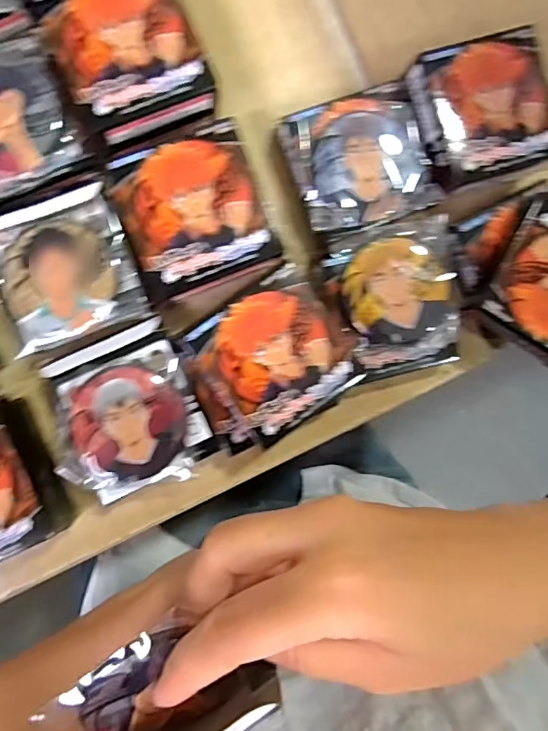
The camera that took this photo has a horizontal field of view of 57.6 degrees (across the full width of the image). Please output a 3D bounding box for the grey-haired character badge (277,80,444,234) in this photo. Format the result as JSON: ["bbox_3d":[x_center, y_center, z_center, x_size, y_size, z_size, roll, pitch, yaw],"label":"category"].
[{"bbox_3d":[0.046,-0.110,0.263,0.069,0.015,0.070,-17,86,0],"label":"grey-haired character badge"}]

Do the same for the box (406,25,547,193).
[{"bbox_3d":[0.112,-0.135,0.261,0.067,0.022,0.070,-17,91,-7],"label":"box"}]

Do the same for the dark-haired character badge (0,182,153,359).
[{"bbox_3d":[-0.103,-0.049,0.244,0.064,0.013,0.071,-17,86,-6],"label":"dark-haired character badge"}]

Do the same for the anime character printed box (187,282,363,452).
[{"bbox_3d":[-0.001,-0.001,0.244,0.078,0.012,0.066,-31,92,-6],"label":"anime character printed box"}]

